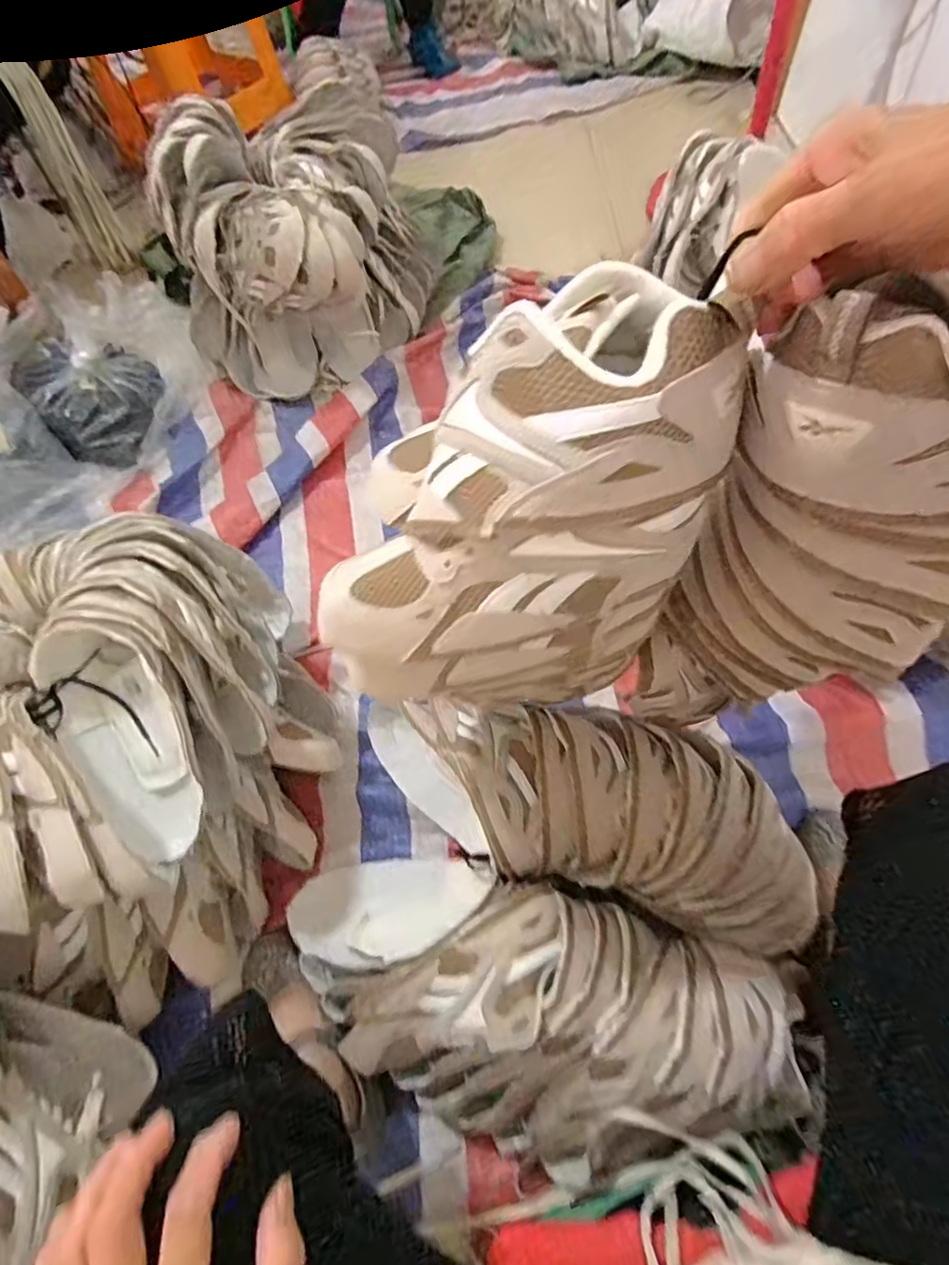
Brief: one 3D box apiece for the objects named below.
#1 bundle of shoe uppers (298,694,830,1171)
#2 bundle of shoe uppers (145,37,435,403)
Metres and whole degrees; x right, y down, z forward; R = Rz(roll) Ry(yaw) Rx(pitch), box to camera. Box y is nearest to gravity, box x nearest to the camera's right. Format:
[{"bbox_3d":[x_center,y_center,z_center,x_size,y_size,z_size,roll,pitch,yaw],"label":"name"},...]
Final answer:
[{"bbox_3d":[0.062,0.274,0.631,0.490,0.154,0.396,12,63,11],"label":"bundle of shoe uppers"},{"bbox_3d":[-0.288,-0.691,1.061,0.335,0.338,0.413,22,65,16],"label":"bundle of shoe uppers"}]

